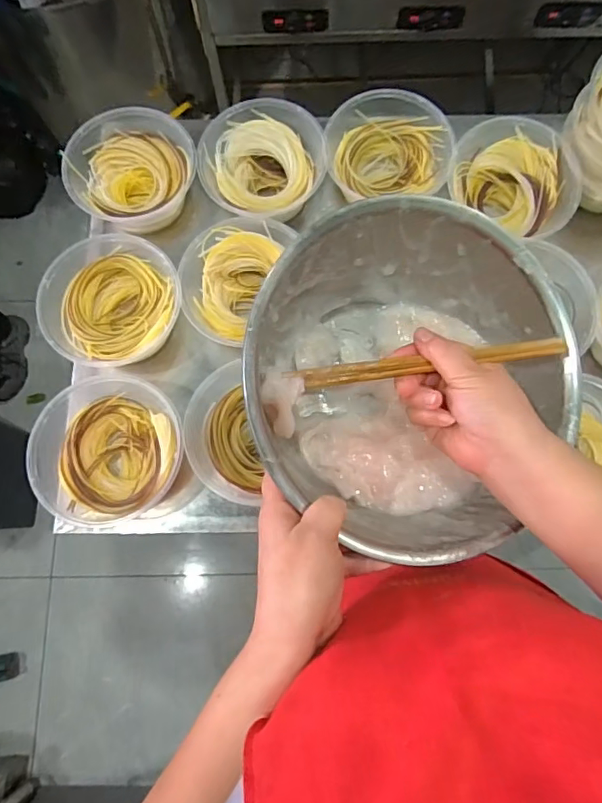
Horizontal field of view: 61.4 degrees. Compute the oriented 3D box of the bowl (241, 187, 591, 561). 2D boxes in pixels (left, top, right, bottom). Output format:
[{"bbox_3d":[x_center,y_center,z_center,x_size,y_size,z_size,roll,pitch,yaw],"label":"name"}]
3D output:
[{"bbox_3d":[0.087,-0.016,0.405,0.237,0.134,0.251,0,75,1],"label":"bowl"}]

